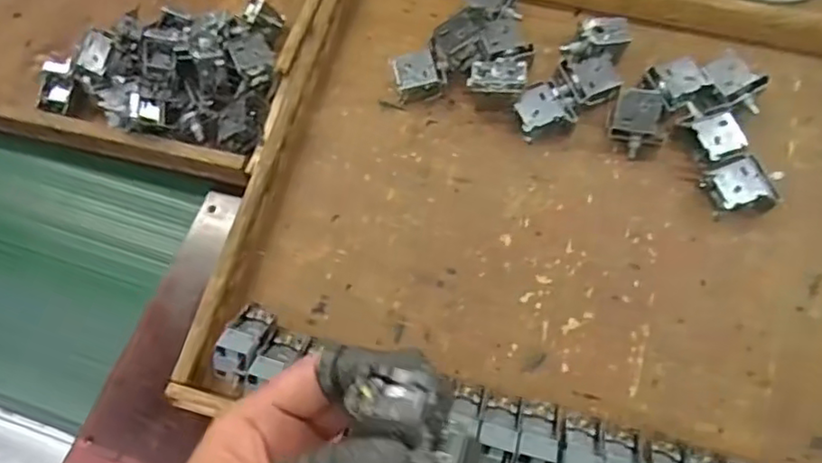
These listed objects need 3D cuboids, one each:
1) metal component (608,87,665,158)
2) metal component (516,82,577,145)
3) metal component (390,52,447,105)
[{"bbox_3d":[0.168,-0.081,0.467,0.035,0.024,0.048,2,99,19],"label":"metal component"},{"bbox_3d":[0.100,-0.091,0.484,0.041,0.025,0.036,-13,66,-4],"label":"metal component"},{"bbox_3d":[0.005,-0.121,0.494,0.036,0.023,0.028,-11,66,-3],"label":"metal component"}]

